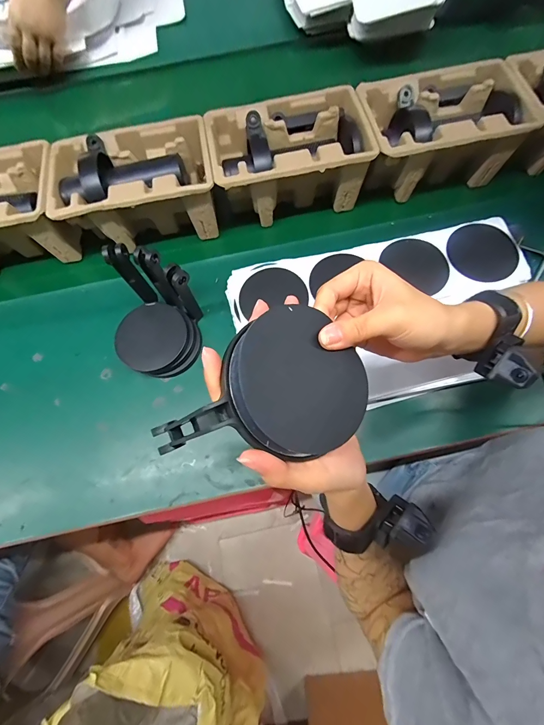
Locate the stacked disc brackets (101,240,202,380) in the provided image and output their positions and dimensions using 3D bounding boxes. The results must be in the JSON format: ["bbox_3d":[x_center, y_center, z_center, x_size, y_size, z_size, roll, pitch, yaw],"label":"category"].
[{"bbox_3d":[-0.155,-0.057,0.406,0.102,0.127,0.117,12,69,4],"label":"stacked disc brackets"}]

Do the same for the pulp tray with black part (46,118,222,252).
[{"bbox_3d":[-0.199,-0.261,0.482,0.218,0.103,0.137,-11,70,-5],"label":"pulp tray with black part"}]

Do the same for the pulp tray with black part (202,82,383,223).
[{"bbox_3d":[0.022,-0.303,0.486,0.225,0.103,0.142,-9,70,-5],"label":"pulp tray with black part"}]

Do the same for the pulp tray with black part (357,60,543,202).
[{"bbox_3d":[0.246,-0.342,0.489,0.218,0.123,0.134,-10,70,-5],"label":"pulp tray with black part"}]

